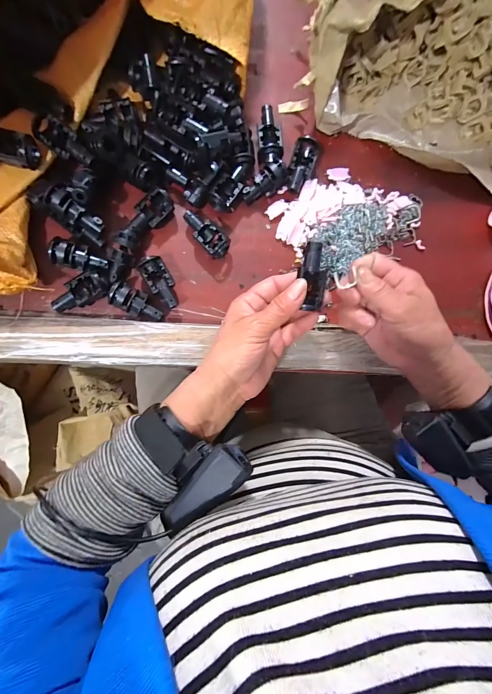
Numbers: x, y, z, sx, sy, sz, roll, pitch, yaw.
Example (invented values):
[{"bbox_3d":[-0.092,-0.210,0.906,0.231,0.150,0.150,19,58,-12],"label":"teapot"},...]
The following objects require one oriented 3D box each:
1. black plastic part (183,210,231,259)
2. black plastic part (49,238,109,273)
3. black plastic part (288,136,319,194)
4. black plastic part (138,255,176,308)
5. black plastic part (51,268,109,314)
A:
[{"bbox_3d":[-0.041,-0.118,0.305,0.024,0.022,0.053,-42,95,-4],"label":"black plastic part"},{"bbox_3d":[-0.162,-0.088,0.286,0.048,0.021,0.027,15,90,-7],"label":"black plastic part"},{"bbox_3d":[0.059,-0.193,0.314,0.025,0.018,0.055,19,89,-7],"label":"black plastic part"},{"bbox_3d":[-0.086,-0.066,0.300,0.024,0.020,0.054,-30,94,-5],"label":"black plastic part"},{"bbox_3d":[-0.164,-0.054,0.289,0.053,0.023,0.027,-29,94,-5],"label":"black plastic part"}]

